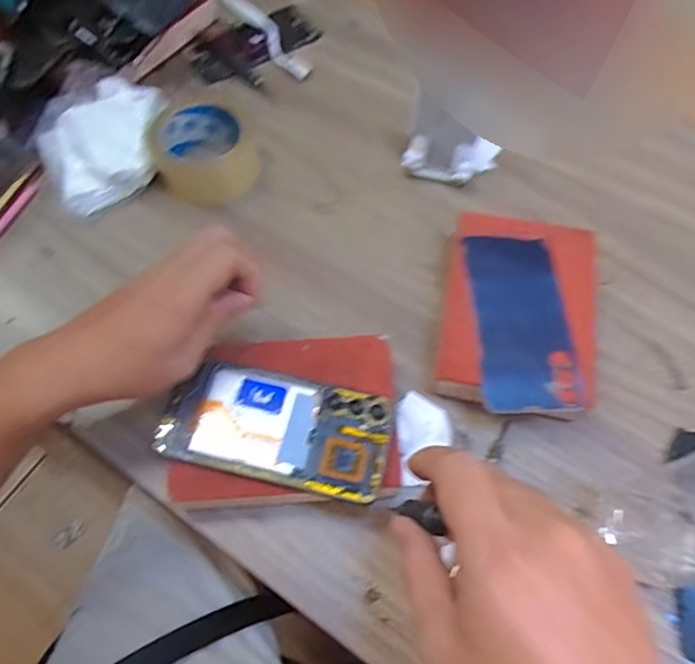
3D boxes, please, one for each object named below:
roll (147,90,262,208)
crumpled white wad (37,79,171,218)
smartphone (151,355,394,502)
[{"bbox_3d":[-0.144,-0.187,0.529,0.097,0.058,0.104,0,63,1],"label":"roll"},{"bbox_3d":[-0.242,-0.195,0.528,0.129,0.045,0.134,-26,66,-12],"label":"crumpled white wad"},{"bbox_3d":[-0.051,0.065,0.371,0.158,0.012,0.073,10,64,7],"label":"smartphone"}]

